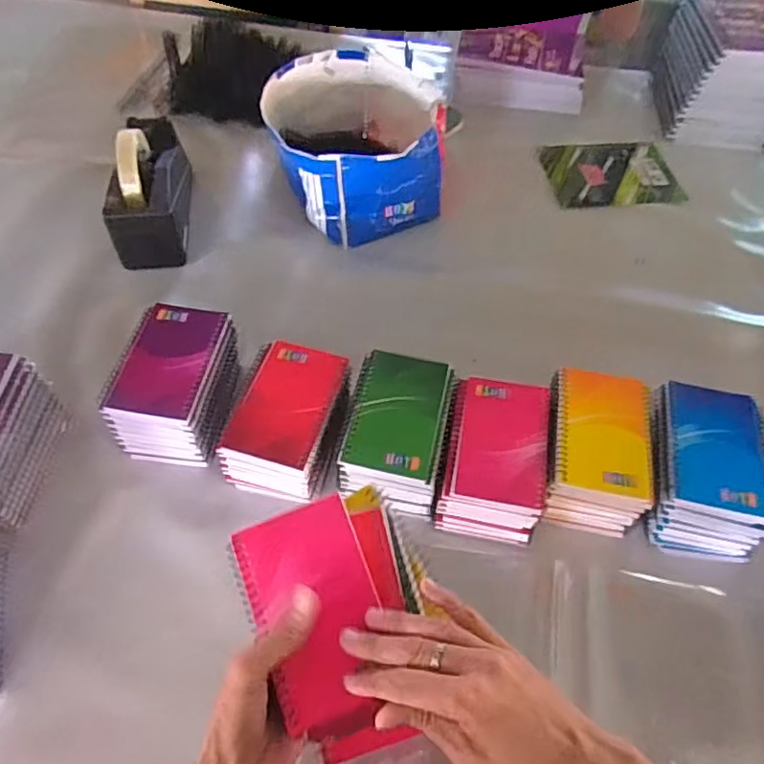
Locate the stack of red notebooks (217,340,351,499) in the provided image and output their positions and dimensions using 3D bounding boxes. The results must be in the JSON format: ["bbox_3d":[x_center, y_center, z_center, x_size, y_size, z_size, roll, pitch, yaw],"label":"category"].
[{"bbox_3d":[-0.091,0.042,0.607,0.105,0.079,0.138,13,56,6],"label":"stack of red notebooks"}]

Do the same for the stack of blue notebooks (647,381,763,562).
[{"bbox_3d":[0.316,0.086,0.591,0.109,0.085,0.148,7,56,2],"label":"stack of blue notebooks"}]

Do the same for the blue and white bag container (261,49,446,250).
[{"bbox_3d":[-0.034,-0.324,0.815,0.227,0.127,0.217,-16,58,-13],"label":"blue and white bag container"}]

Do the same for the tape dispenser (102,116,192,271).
[{"bbox_3d":[-0.298,-0.257,0.760,0.078,0.121,0.194,-5,56,-5],"label":"tape dispenser"}]

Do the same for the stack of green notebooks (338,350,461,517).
[{"bbox_3d":[0.016,0.052,0.597,0.096,0.072,0.139,11,56,5],"label":"stack of green notebooks"}]

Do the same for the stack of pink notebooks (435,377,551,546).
[{"bbox_3d":[0.110,0.077,0.597,0.092,0.079,0.138,10,56,5],"label":"stack of pink notebooks"}]

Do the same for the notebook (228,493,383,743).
[{"bbox_3d":[-0.043,0.154,0.394,0.082,0.011,0.140,-21,72,-6],"label":"notebook"}]

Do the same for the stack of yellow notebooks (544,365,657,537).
[{"bbox_3d":[0.211,0.070,0.600,0.096,0.080,0.140,7,56,3],"label":"stack of yellow notebooks"}]

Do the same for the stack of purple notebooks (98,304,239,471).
[{"bbox_3d":[-0.211,-0.002,0.616,0.102,0.066,0.140,8,56,3],"label":"stack of purple notebooks"}]

